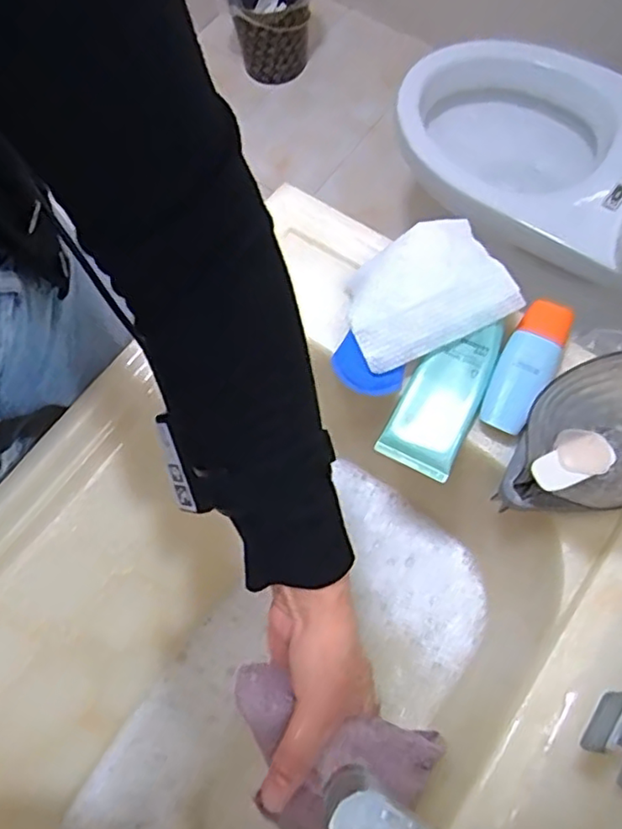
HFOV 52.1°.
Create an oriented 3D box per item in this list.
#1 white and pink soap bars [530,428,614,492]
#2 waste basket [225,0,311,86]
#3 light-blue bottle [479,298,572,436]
[{"bbox_3d":[0.179,0.029,0.440,0.055,0.008,0.035,-18,68,-5],"label":"white and pink soap bars"},{"bbox_3d":[-0.105,-0.998,1.603,0.210,0.244,0.228,-7,68,0],"label":"waste basket"},{"bbox_3d":[0.167,-0.038,0.495,0.039,0.034,0.110,26,72,12],"label":"light-blue bottle"}]

